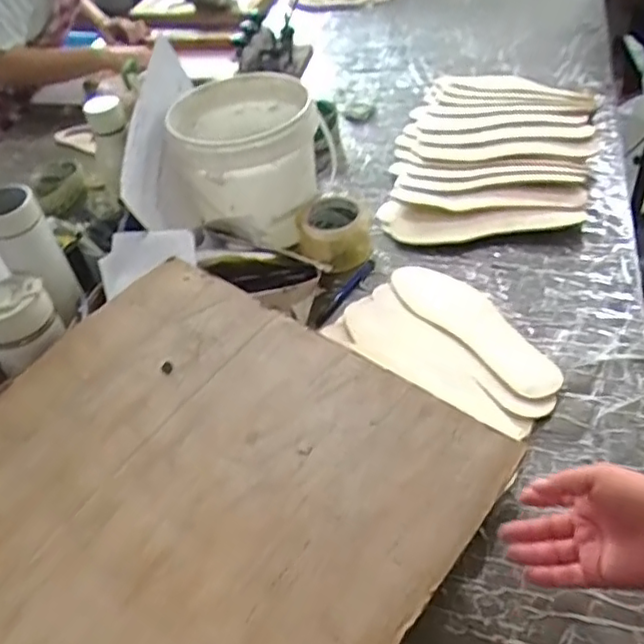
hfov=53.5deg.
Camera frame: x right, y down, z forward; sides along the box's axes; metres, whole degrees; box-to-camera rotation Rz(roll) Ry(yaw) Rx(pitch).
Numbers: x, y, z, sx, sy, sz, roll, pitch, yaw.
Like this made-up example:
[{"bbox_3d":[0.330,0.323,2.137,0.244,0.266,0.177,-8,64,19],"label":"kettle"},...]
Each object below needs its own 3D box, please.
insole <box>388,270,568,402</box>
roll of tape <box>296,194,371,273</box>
[{"bbox_3d":[0.193,-0.003,0.808,0.094,0.006,0.270,-28,48,-20],"label":"insole"},{"bbox_3d":[0.017,-0.134,0.926,0.100,0.068,0.110,-4,44,4],"label":"roll of tape"}]

